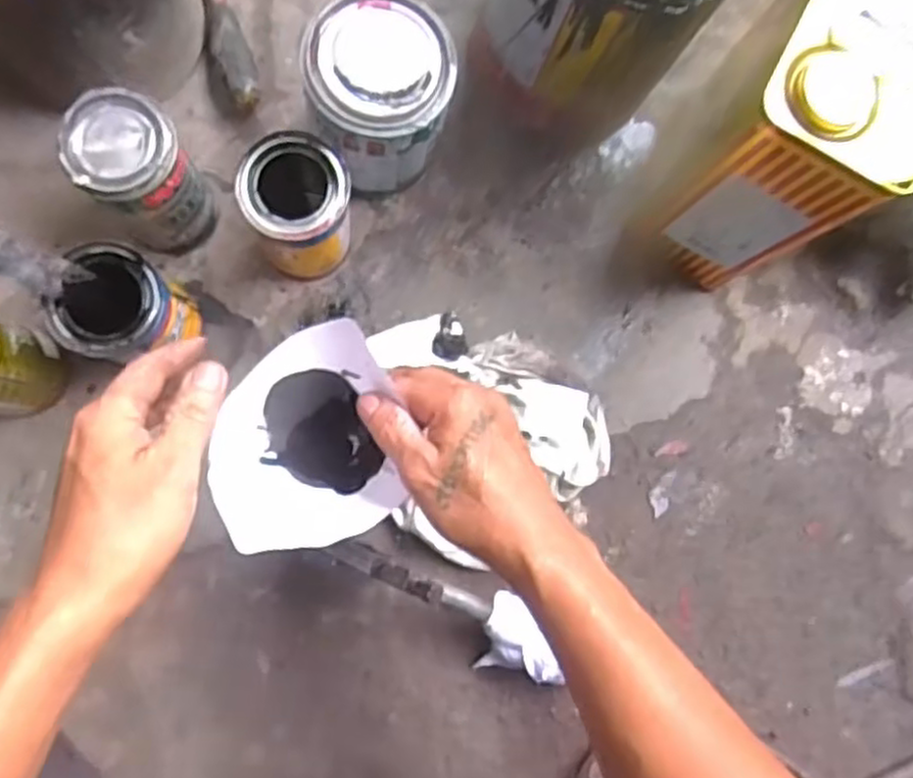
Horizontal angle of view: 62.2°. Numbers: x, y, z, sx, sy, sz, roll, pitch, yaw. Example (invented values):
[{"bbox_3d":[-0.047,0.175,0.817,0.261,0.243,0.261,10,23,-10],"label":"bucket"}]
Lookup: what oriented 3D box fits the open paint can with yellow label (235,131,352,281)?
[{"bbox_3d":[-0.116,-0.132,0.566,0.069,0.130,0.072,0,87,-7],"label":"open paint can with yellow label"}]

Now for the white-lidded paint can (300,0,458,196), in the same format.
[{"bbox_3d":[-0.060,-0.217,0.577,0.098,0.129,0.098,0,87,-7],"label":"white-lidded paint can"}]

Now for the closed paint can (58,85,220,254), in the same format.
[{"bbox_3d":[-0.225,-0.154,0.552,0.069,0.133,0.079,-43,92,-7],"label":"closed paint can"}]

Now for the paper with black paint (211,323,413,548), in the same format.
[{"bbox_3d":[-0.089,0.030,0.442,0.102,0.043,0.122,-8,88,-7],"label":"paper with black paint"}]

